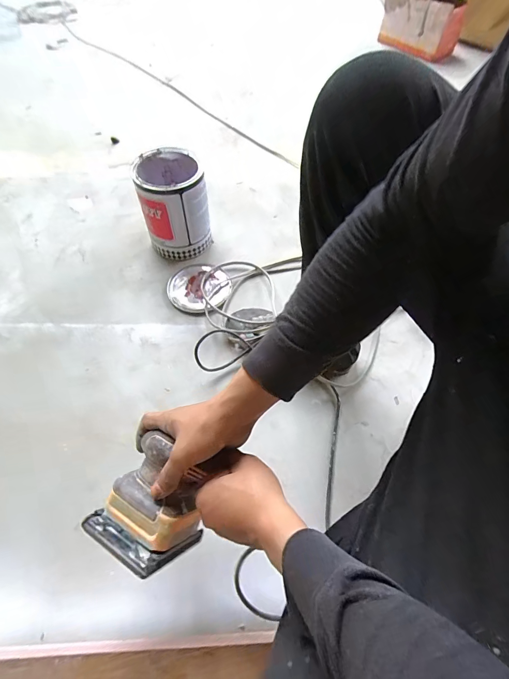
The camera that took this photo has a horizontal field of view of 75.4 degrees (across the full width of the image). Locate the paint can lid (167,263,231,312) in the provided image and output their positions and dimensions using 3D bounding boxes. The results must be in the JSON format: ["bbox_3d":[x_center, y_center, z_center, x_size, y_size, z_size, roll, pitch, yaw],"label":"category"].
[{"bbox_3d":[-0.138,-0.132,0.815,0.134,0.015,0.154,32,62,15],"label":"paint can lid"}]

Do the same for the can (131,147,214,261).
[{"bbox_3d":[-0.196,-0.331,0.827,0.164,0.203,0.159,-12,60,-10],"label":"can"}]

